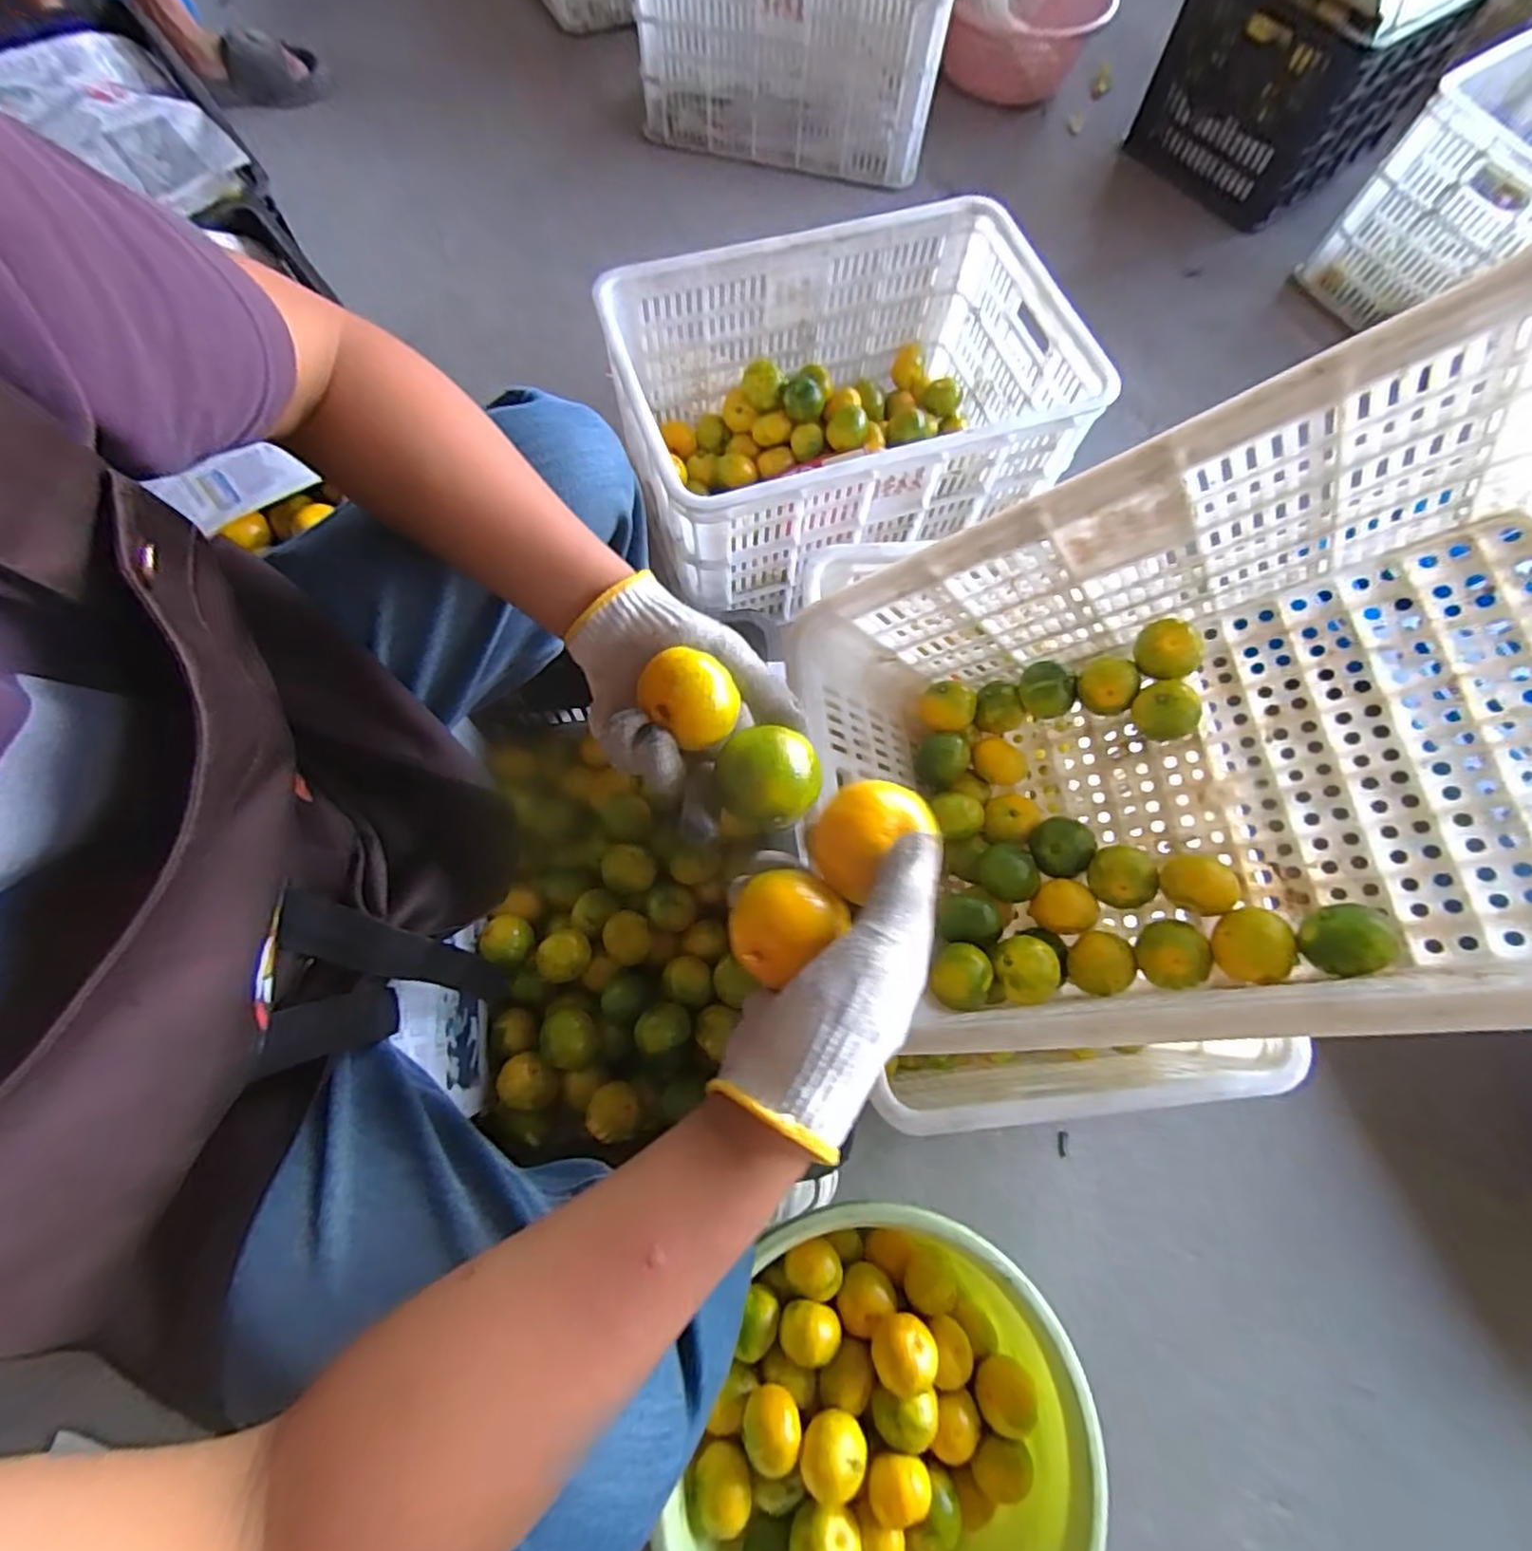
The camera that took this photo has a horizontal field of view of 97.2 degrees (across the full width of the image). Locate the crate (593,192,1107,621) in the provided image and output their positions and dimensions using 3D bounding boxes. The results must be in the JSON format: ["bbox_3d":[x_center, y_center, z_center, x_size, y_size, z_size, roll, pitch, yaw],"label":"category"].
[{"bbox_3d":[0.096,-0.463,0.863,0.518,0.253,0.362,-17,73,-7],"label":"crate"}]

